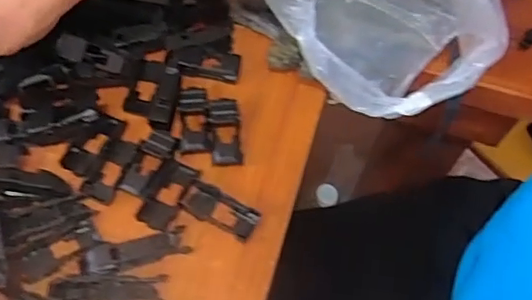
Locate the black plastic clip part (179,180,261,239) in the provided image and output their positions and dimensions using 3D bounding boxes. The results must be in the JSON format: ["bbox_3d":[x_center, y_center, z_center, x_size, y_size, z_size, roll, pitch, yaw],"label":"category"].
[{"bbox_3d":[-0.033,0.043,0.400,0.055,0.005,0.024,29,65,10],"label":"black plastic clip part"}]

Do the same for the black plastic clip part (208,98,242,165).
[{"bbox_3d":[-0.030,-0.014,0.422,0.022,0.012,0.051,-6,64,-7],"label":"black plastic clip part"}]

